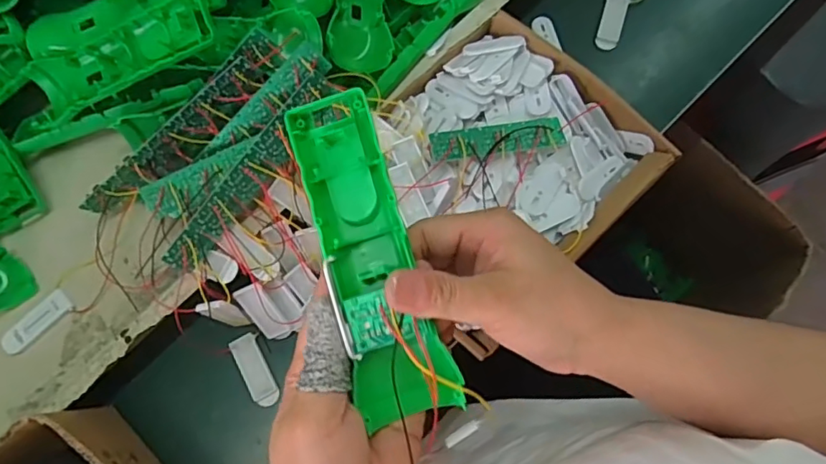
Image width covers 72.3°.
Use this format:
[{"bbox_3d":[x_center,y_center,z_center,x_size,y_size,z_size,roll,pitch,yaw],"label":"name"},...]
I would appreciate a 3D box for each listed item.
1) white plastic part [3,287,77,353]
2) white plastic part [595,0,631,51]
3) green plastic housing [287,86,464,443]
[{"bbox_3d":[-0.294,0.071,0.442,0.058,0.005,0.020,-43,79,-9],"label":"white plastic part"},{"bbox_3d":[0.184,-0.195,0.521,0.022,0.007,0.054,15,87,13],"label":"white plastic part"},{"bbox_3d":[-0.021,0.010,0.274,0.043,0.021,0.157,-17,80,-3],"label":"green plastic housing"}]

